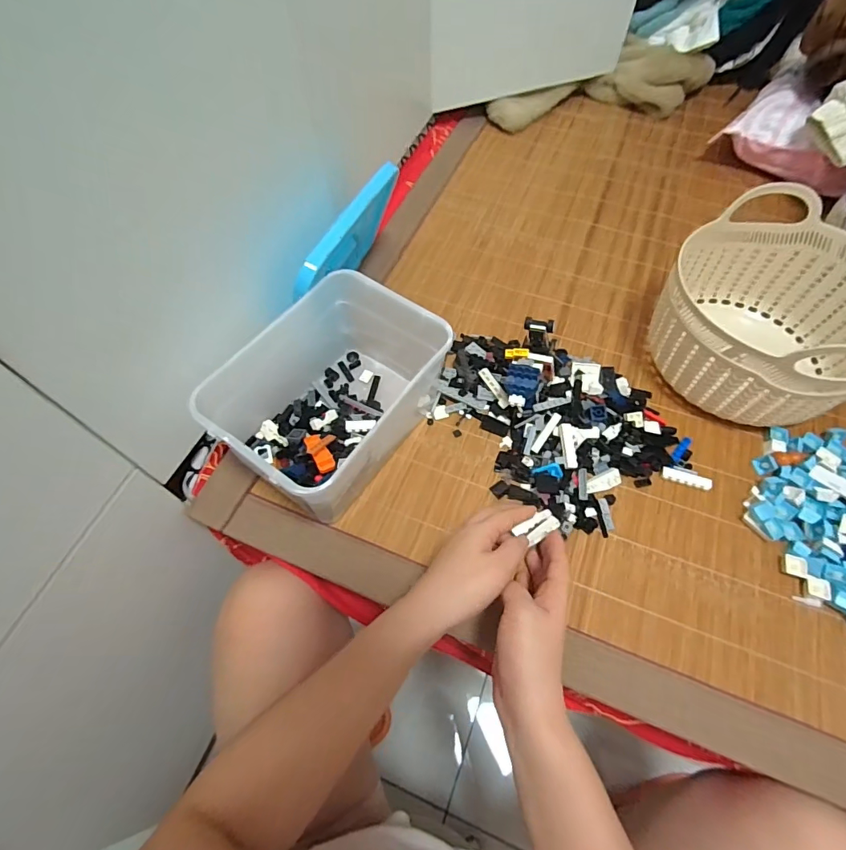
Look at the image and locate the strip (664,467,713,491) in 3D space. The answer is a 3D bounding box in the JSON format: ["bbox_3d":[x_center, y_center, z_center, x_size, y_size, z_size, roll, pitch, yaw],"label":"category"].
[{"bbox_3d":[0.272,0.055,0.474,0.047,0.008,0.014,16,61,11],"label":"strip"}]

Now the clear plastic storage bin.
[{"bbox_3d":[-0.086,-0.024,0.459,0.149,0.123,0.206,30,65,18],"label":"clear plastic storage bin"}]

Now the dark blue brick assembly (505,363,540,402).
[{"bbox_3d":[0.103,-0.039,0.490,0.032,0.041,0.031,14,61,10],"label":"dark blue brick assembly"}]

